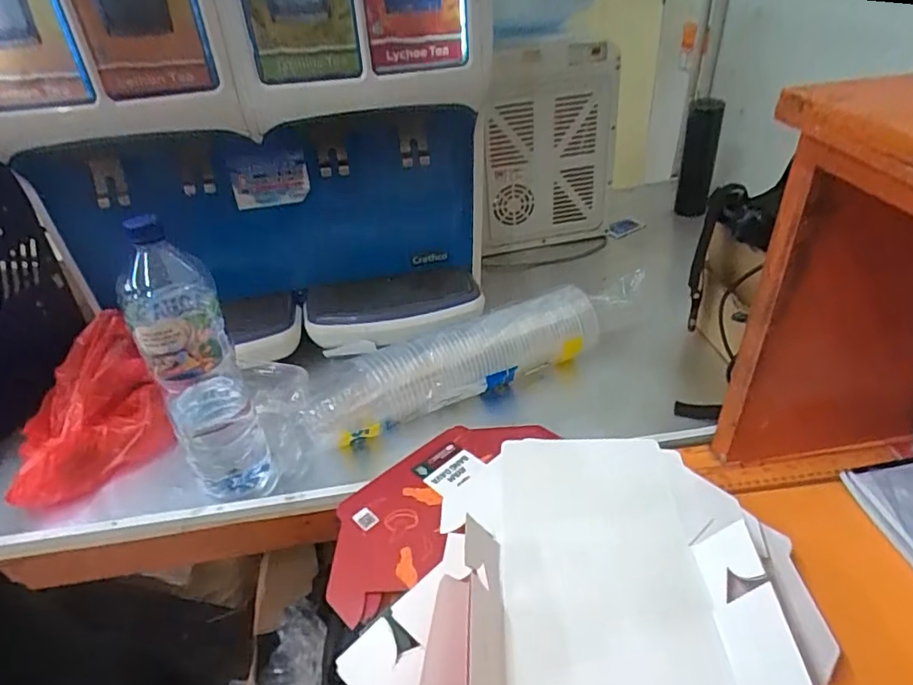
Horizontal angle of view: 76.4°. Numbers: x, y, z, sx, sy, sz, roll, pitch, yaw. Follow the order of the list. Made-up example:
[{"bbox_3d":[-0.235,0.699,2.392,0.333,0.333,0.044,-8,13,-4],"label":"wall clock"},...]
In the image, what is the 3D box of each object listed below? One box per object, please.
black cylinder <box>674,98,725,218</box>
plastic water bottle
[{"bbox_3d":[0.466,-0.347,1.120,0.061,0.216,0.063,9,40,20],"label":"black cylinder"},{"bbox_3d":[-0.267,0.043,0.613,0.090,0.297,0.091,-26,41,-24],"label":"plastic water bottle"}]

